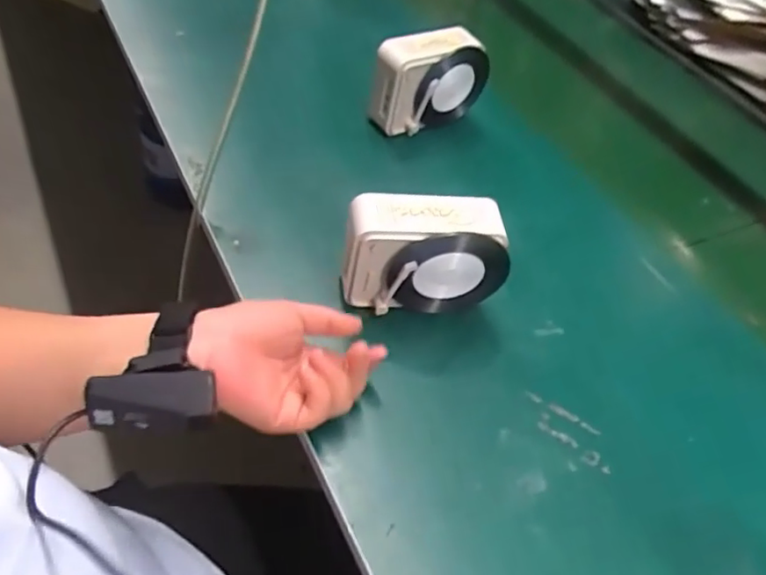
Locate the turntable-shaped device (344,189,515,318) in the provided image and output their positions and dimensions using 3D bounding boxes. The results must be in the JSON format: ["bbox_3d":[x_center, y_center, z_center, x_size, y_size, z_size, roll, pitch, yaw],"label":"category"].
[{"bbox_3d":[0.033,-0.024,0.507,0.138,0.102,0.053,0,50,-11],"label":"turntable-shaped device"}]

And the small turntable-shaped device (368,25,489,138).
[{"bbox_3d":[0.051,-0.239,0.686,0.145,0.106,0.055,-24,58,-28],"label":"small turntable-shaped device"}]

